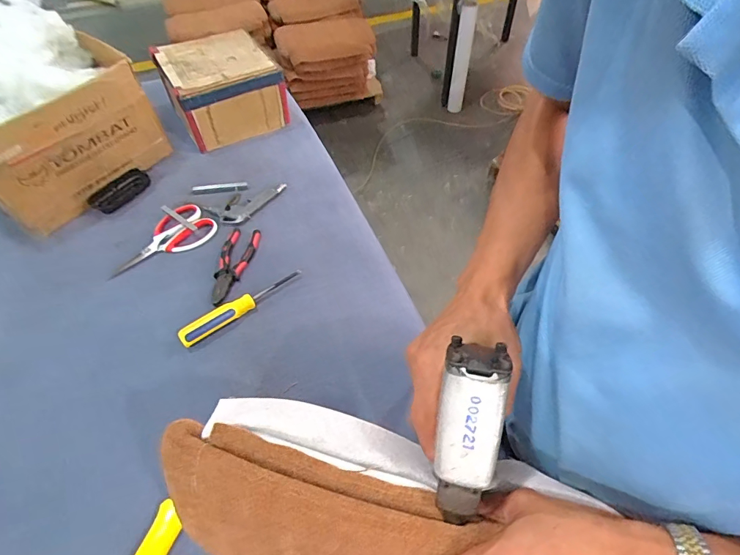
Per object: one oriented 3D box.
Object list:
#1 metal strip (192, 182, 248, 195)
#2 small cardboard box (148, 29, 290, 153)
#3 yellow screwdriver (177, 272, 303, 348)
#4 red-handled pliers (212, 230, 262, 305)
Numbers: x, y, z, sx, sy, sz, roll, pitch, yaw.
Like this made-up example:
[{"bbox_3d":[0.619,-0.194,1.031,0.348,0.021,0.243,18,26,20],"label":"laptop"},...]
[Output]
[{"bbox_3d":[-0.288,-0.171,0.790,0.102,0.006,0.021,-6,51,-4],"label":"metal strip"},{"bbox_3d":[-0.323,-0.413,0.907,0.213,0.149,0.243,-26,55,-19],"label":"small cardboard box"},{"bbox_3d":[-0.194,0.040,0.629,0.197,0.027,0.034,-33,58,-23],"label":"yellow screwdriver"},{"bbox_3d":[-0.223,-0.021,0.681,0.056,0.017,0.152,5,51,5],"label":"red-handled pliers"}]

